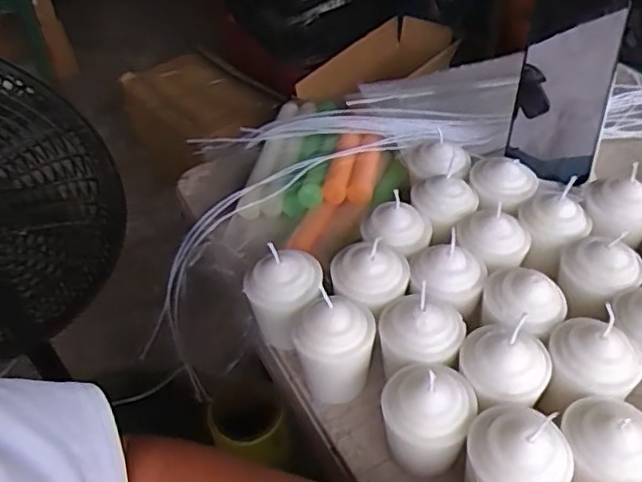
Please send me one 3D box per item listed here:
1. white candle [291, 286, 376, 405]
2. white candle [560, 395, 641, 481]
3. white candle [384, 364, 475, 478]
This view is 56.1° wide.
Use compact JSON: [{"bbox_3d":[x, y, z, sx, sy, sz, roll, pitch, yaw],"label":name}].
[{"bbox_3d":[0.009,0.074,0.428,0.056,0.079,0.054,-6,43,-3],"label":"white candle"},{"bbox_3d":[0.173,0.127,0.362,0.053,0.063,0.052,4,44,8],"label":"white candle"},{"bbox_3d":[0.067,0.115,0.385,0.056,0.072,0.060,11,45,15],"label":"white candle"}]

